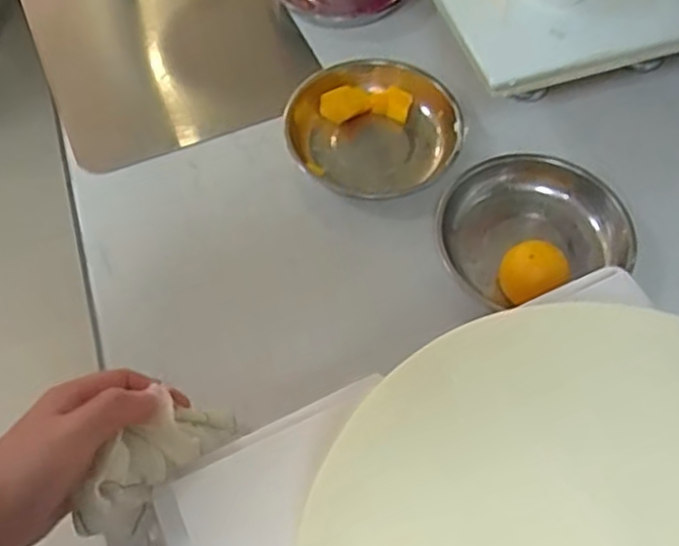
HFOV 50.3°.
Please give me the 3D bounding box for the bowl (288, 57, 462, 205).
[{"bbox_3d":[0.037,-0.153,0.783,0.175,0.047,0.166,0,60,0],"label":"bowl"}]

